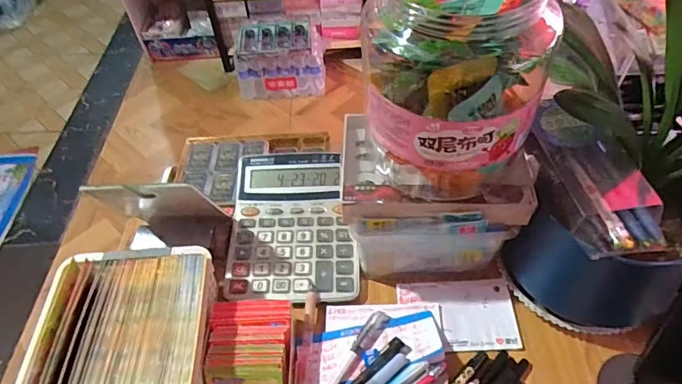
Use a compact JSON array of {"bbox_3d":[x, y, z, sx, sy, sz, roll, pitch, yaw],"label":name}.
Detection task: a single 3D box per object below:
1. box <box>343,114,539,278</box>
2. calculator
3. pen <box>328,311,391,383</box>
[{"bbox_3d":[0.099,0.010,0.526,0.185,0.142,0.127,-1,51,2],"label":"box"},{"bbox_3d":[-0.059,0.038,0.577,0.152,0.037,0.191,-1,51,2],"label":"calculator"},{"bbox_3d":[0.006,0.176,0.477,0.018,0.012,0.138,29,58,24],"label":"pen"}]

